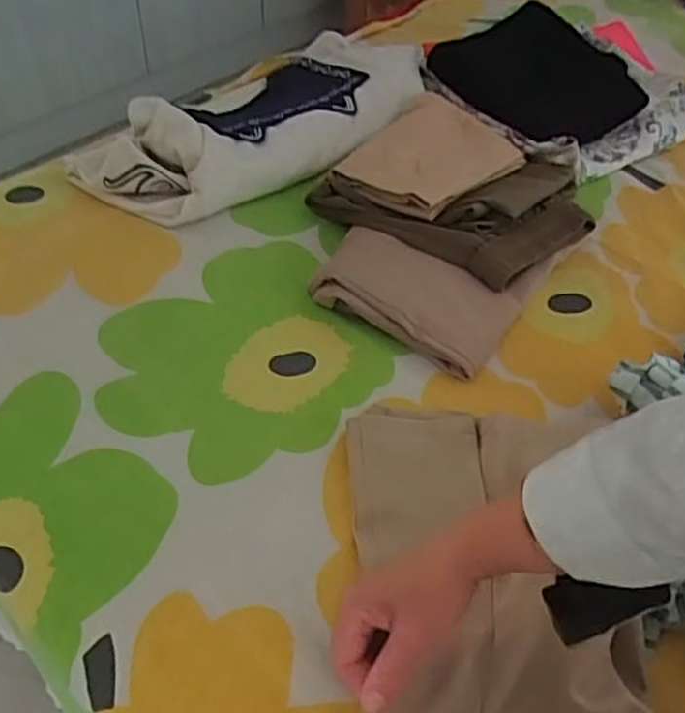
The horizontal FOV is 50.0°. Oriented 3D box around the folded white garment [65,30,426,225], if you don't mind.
[{"bbox_3d":[-0.095,-0.334,0.996,0.276,0.091,0.502,28,53,19],"label":"folded white garment"}]

